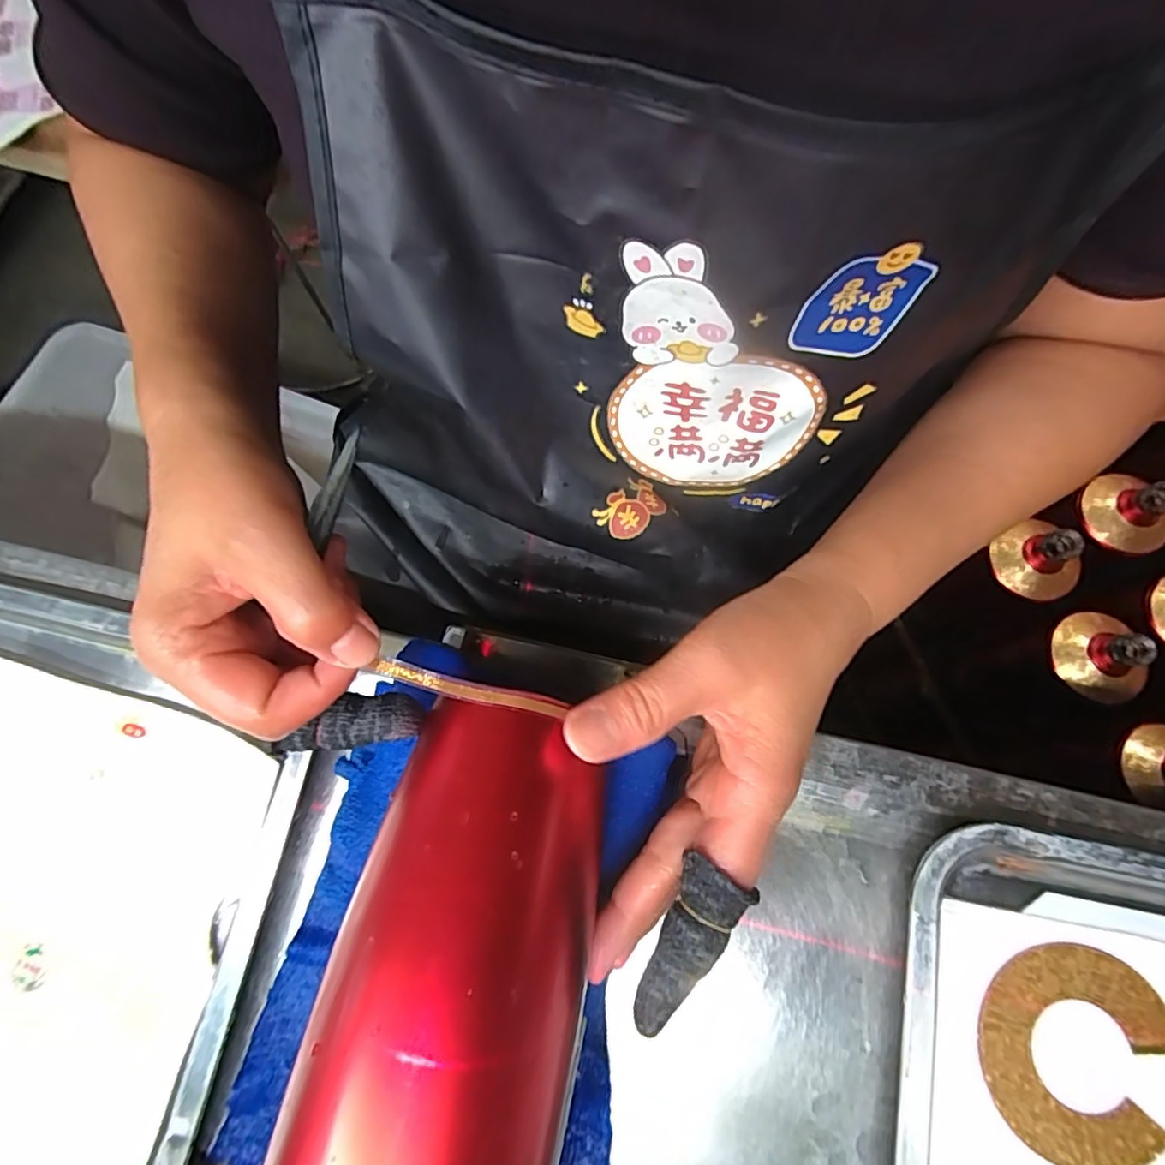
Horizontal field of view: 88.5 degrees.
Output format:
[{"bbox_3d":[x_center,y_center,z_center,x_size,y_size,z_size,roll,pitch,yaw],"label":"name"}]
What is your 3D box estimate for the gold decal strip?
[{"bbox_3d":[-0.041,0.038,0.214,0.071,0.004,0.008,12,74,7],"label":"gold decal strip"}]

